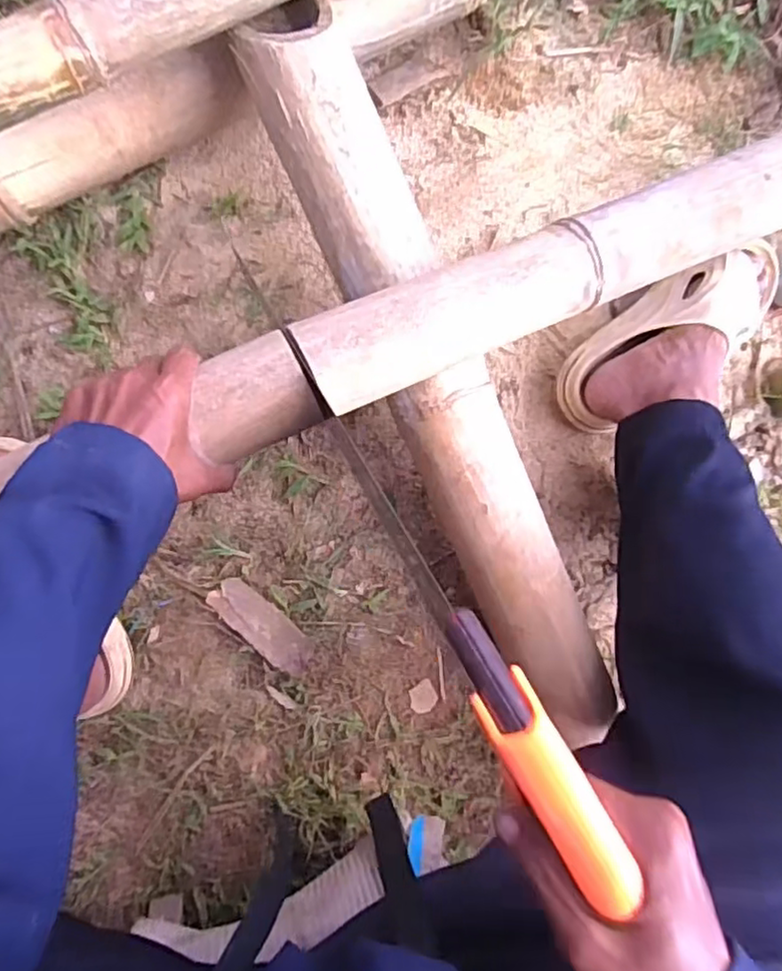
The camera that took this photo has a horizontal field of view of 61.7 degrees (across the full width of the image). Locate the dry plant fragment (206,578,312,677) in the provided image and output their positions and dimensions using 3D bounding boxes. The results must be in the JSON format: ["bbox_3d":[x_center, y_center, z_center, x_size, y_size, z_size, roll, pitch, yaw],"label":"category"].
[{"bbox_3d":[-0.126,0.138,0.646,0.114,0.015,0.043,43,82,-2],"label":"dry plant fragment"}]

